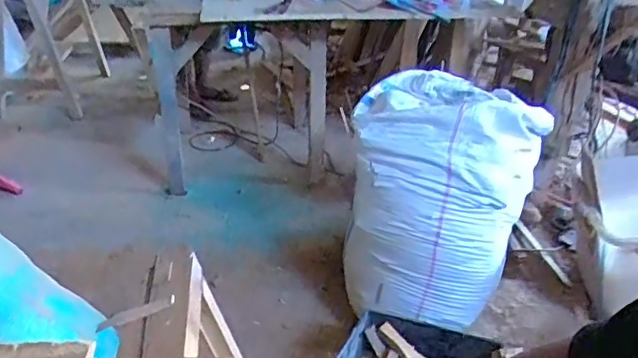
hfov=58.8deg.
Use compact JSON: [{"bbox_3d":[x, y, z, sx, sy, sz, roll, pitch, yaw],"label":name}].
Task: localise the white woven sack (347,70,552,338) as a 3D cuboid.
[{"bbox_3d":[0.320,0.049,1.513,0.447,0.564,0.338,11,29,14],"label":"white woven sack"}]

